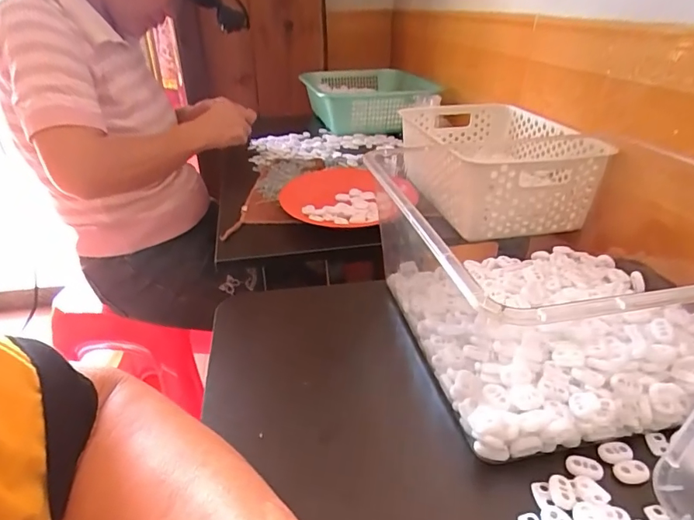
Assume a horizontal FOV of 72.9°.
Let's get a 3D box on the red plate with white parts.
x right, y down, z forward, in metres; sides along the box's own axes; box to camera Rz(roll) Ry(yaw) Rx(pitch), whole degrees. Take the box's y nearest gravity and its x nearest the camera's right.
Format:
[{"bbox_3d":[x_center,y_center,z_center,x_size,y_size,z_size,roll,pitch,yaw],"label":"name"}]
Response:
[{"bbox_3d":[-0.005,-0.097,0.701,0.197,0.021,0.169,21,36,34],"label":"red plate with white parts"}]

